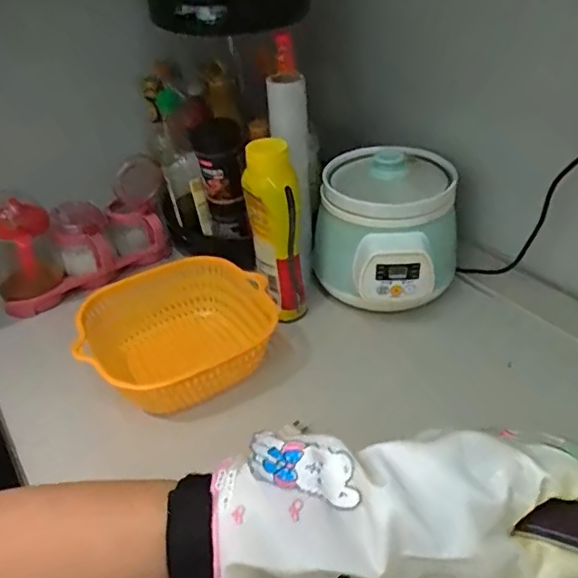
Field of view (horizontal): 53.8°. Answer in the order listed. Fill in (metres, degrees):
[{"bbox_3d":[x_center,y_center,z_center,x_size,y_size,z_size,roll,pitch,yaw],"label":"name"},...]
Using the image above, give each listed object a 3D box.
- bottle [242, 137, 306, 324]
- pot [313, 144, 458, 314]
[{"bbox_3d":[-0.018,-0.077,0.771,0.066,0.248,0.068,-8,36,-4],"label":"bottle"},{"bbox_3d":[0.134,-0.082,0.798,0.188,0.163,0.185,4,37,12],"label":"pot"}]

